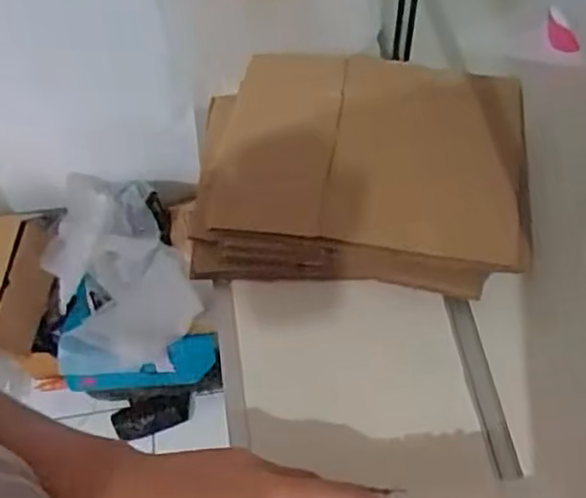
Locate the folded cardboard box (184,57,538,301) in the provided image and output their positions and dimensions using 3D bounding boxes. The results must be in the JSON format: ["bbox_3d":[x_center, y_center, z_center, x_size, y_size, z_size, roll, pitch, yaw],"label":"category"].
[{"bbox_3d":[0.048,-0.058,0.497,0.227,0.047,0.168,4,59,7],"label":"folded cardboard box"}]

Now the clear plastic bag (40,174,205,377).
[{"bbox_3d":[-0.349,0.052,1.425,0.278,0.164,0.373,-11,59,-2],"label":"clear plastic bag"}]

